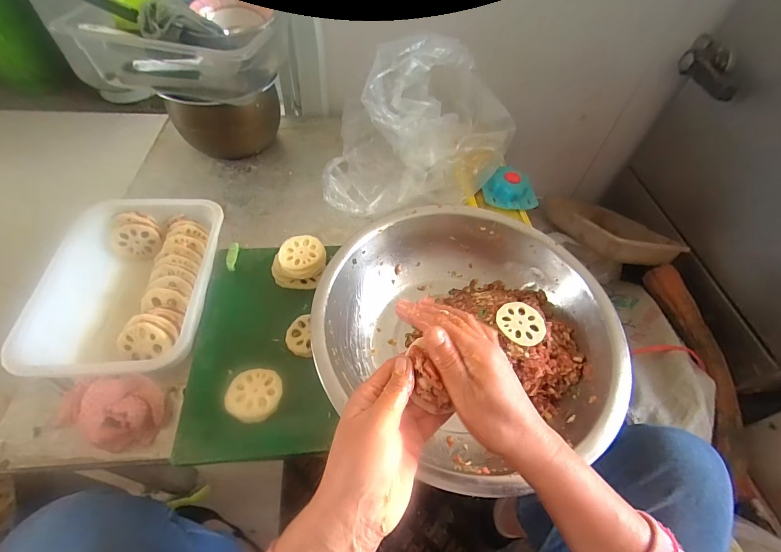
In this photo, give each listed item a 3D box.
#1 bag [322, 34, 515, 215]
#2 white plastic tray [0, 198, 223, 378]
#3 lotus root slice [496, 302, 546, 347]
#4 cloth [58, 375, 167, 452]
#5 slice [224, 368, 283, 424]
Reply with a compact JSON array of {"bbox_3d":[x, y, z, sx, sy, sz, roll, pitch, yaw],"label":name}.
[{"bbox_3d":[0.037,-0.281,0.687,0.327,0.228,0.238,-11,56,-12],"label":"bag"},{"bbox_3d":[-0.365,0.015,0.533,0.208,0.079,0.283,-1,54,-6],"label":"white plastic tray"},{"bbox_3d":[0.176,0.062,0.489,0.063,0.004,0.058,-2,53,2],"label":"lotus root slice"},{"bbox_3d":[-0.331,0.163,0.440,0.096,0.050,0.080,7,54,1],"label":"cloth"},{"bbox_3d":[-0.175,0.152,0.467,0.067,0.010,0.064,2,54,-3],"label":"slice"}]

